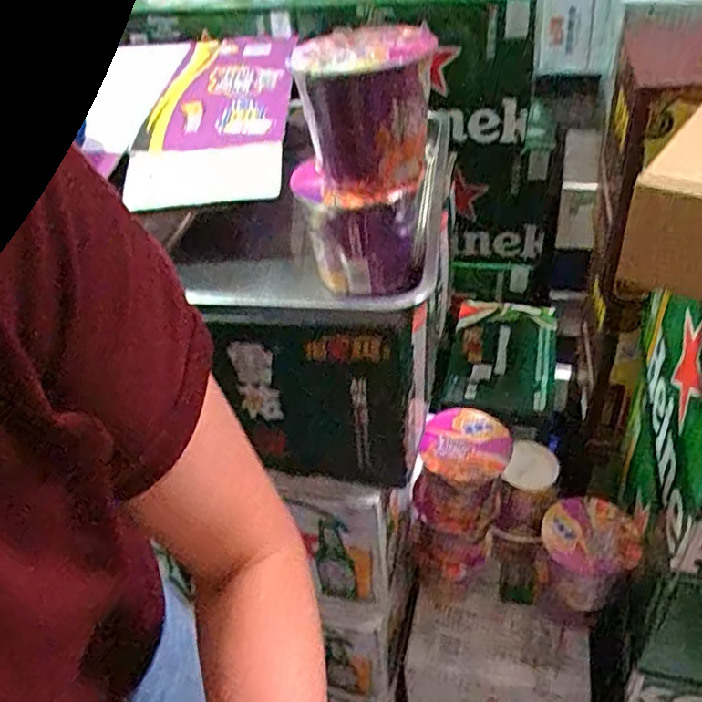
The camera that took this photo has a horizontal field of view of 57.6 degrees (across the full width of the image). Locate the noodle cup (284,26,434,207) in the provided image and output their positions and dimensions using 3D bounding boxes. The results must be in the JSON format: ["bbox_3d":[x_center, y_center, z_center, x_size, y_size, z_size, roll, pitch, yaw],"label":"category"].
[{"bbox_3d":[0.006,-0.179,0.484,0.090,0.111,0.083,-4,39,3],"label":"noodle cup"}]

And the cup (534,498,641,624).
[{"bbox_3d":[0.285,0.259,0.785,0.105,0.124,0.101,-4,39,3],"label":"cup"}]

